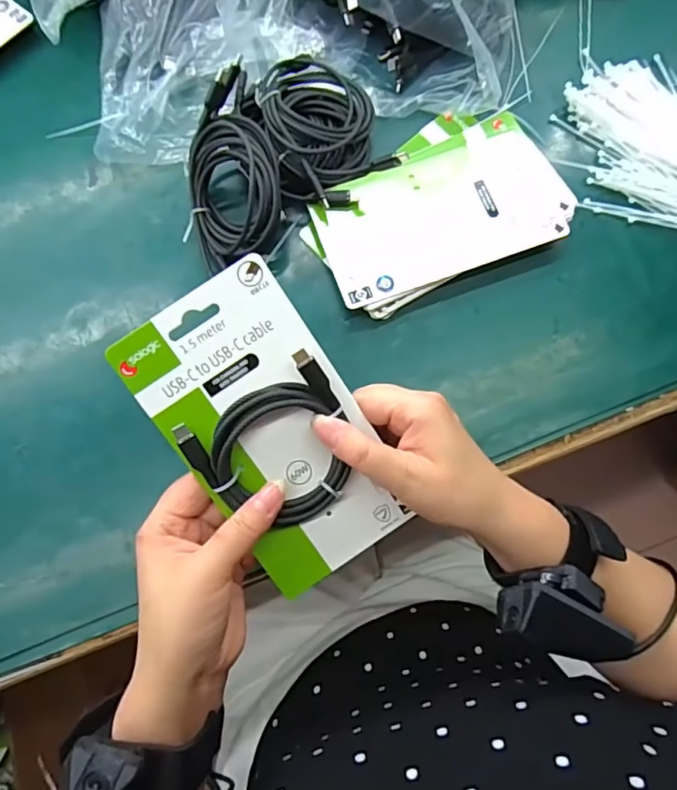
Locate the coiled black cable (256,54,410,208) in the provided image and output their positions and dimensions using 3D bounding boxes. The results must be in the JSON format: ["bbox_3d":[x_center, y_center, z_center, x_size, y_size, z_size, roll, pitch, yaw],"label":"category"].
[{"bbox_3d":[-0.011,-0.208,0.411,0.091,0.034,0.133,-16,75,-4],"label":"coiled black cable"}]

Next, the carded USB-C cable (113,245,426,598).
[{"bbox_3d":[-0.036,0.023,0.300,0.097,0.015,0.177,-33,102,1],"label":"carded USB-C cable"}]

